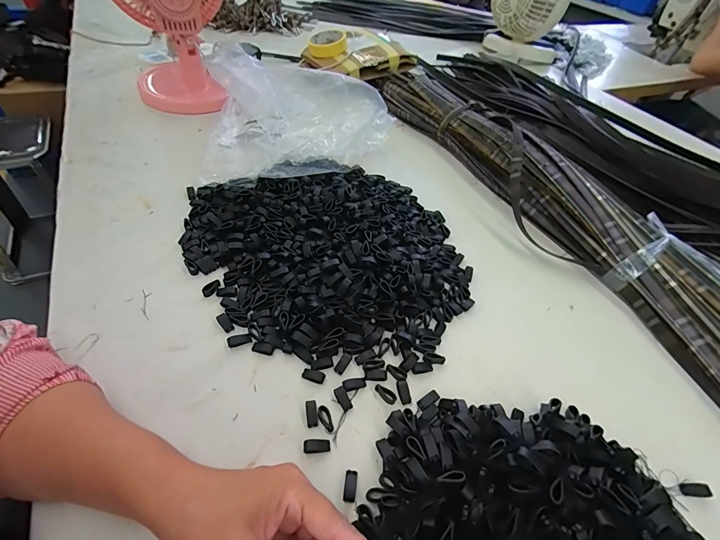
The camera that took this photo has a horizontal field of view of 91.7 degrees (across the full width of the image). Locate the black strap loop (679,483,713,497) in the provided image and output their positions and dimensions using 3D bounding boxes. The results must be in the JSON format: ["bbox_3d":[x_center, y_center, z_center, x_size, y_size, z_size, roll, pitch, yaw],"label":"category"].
[{"bbox_3d":[0.303,0.199,0.316,0.025,0.008,0.010,-6,47,14],"label":"black strap loop"}]

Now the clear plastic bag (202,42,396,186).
[{"bbox_3d":[-0.101,-0.266,0.584,0.298,0.102,0.245,-6,49,-11],"label":"clear plastic bag"}]

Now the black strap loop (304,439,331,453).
[{"bbox_3d":[-0.038,0.156,0.310,0.023,0.007,0.011,-4,49,-10],"label":"black strap loop"}]

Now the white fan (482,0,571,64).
[{"bbox_3d":[0.498,-0.777,1.006,0.226,0.246,0.170,15,49,7],"label":"white fan"}]

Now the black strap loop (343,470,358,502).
[{"bbox_3d":[-0.008,0.181,0.293,0.011,0.006,0.023,7,48,0],"label":"black strap loop"}]

